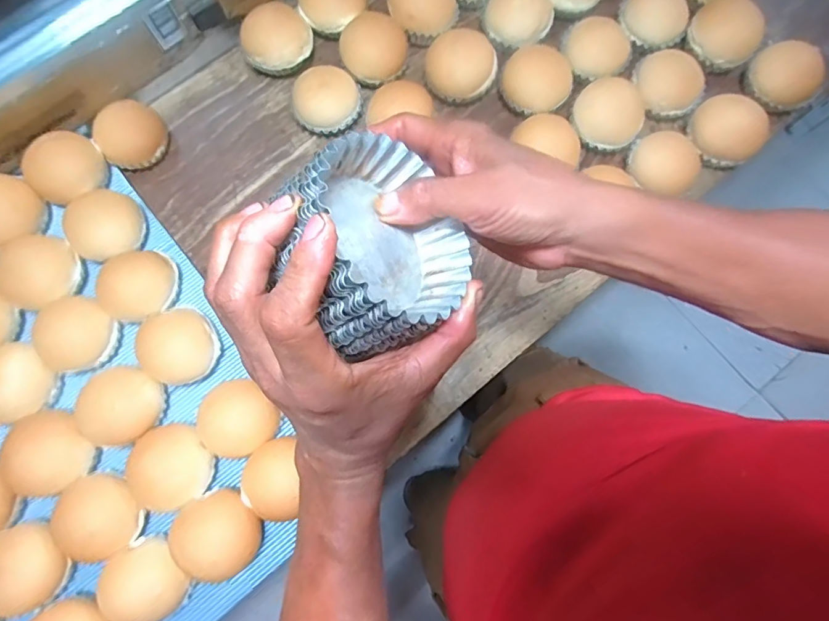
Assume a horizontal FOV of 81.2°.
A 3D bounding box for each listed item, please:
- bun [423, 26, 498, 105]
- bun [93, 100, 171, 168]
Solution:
[{"bbox_3d":[0.063,-0.337,0.675,0.101,0.066,0.083,6,77,1],"label":"bun"},{"bbox_3d":[-0.384,-0.239,0.662,0.084,0.040,0.086,0,77,0],"label":"bun"}]

